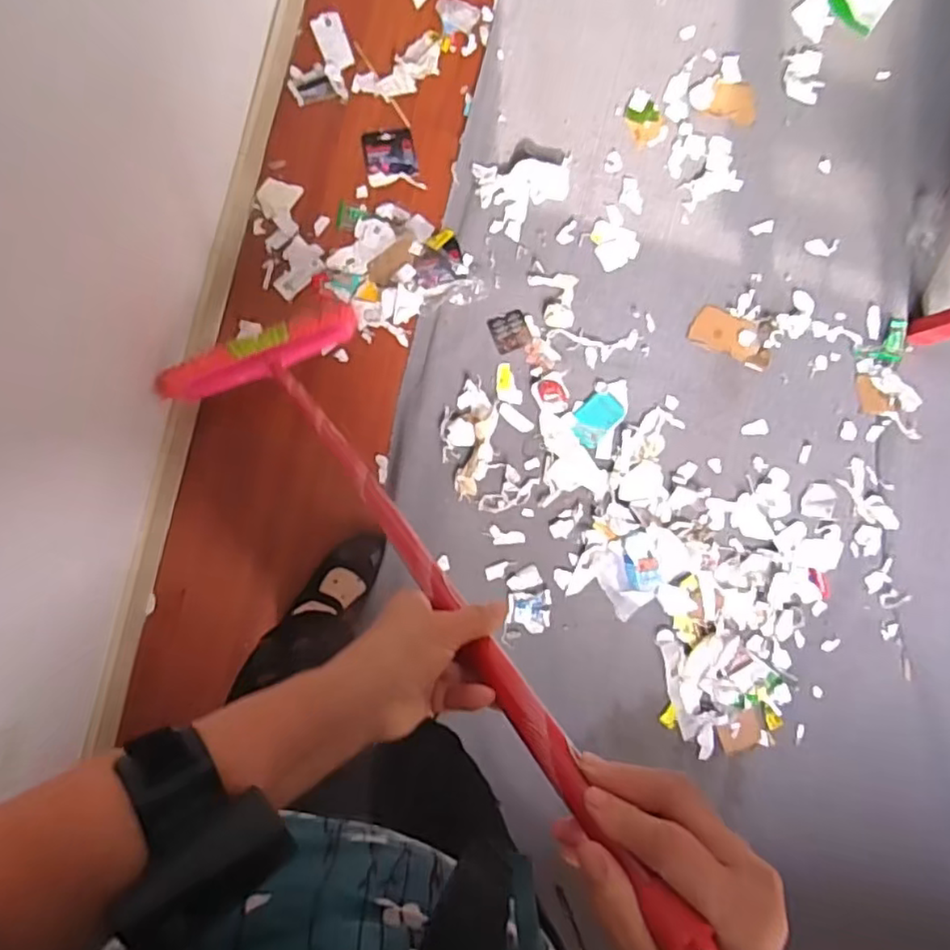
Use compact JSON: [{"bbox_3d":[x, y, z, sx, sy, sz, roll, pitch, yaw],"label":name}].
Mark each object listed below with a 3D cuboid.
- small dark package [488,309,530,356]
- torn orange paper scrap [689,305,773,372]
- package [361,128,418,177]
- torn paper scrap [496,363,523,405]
[{"bbox_3d":[0.072,-0.291,1.309,0.074,0.006,0.076,-21,90,-5],"label":"small dark package"},{"bbox_3d":[0.547,-0.292,1.359,0.186,0.005,0.089,20,87,-4],"label":"torn orange paper scrap"},{"bbox_3d":[-0.170,-0.646,1.295,0.097,0.004,0.094,-10,89,-5],"label":"package"},{"bbox_3d":[0.071,-0.185,1.308,0.052,0.005,0.081,3,88,-5],"label":"torn paper scrap"}]

